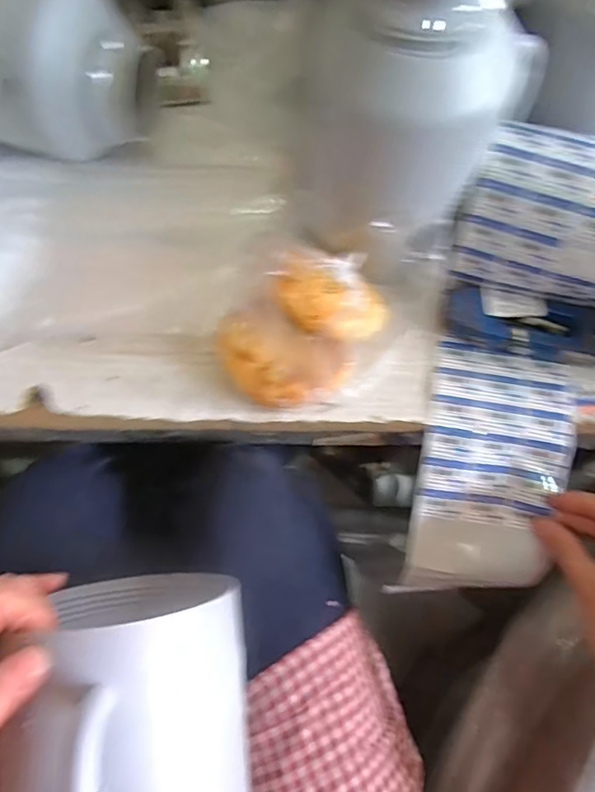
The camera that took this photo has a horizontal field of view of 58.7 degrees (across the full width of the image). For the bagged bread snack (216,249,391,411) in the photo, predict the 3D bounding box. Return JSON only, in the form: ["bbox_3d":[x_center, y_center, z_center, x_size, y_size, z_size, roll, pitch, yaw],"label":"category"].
[{"bbox_3d":[0.007,-0.054,0.402,0.104,0.059,0.137,41,72,15],"label":"bagged bread snack"}]

